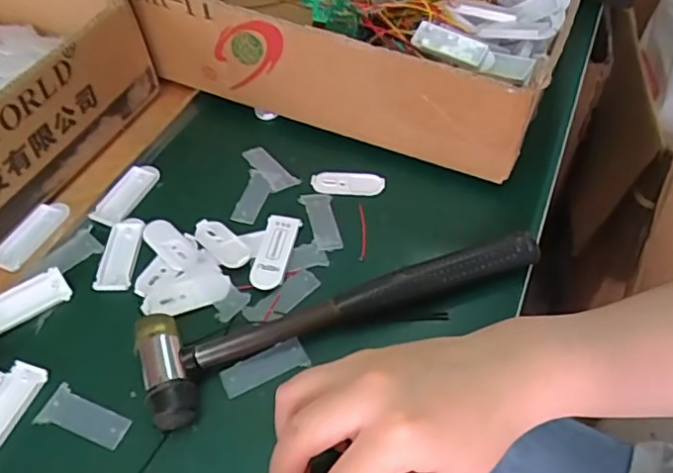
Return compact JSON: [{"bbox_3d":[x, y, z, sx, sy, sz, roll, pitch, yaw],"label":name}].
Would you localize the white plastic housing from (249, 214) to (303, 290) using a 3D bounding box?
[{"bbox_3d":[-0.039,0.008,0.351,0.021,0.004,0.055,7,51,9],"label":"white plastic housing"}]

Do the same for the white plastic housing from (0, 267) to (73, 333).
[{"bbox_3d":[-0.188,0.039,0.329,0.057,0.007,0.020,-35,57,-23],"label":"white plastic housing"}]

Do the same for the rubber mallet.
[{"bbox_3d":[0.006,0.038,0.328,0.235,0.038,0.065,-20,54,-17],"label":"rubber mallet"}]

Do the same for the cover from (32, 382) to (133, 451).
[{"bbox_3d":[-0.131,0.095,0.294,0.047,0.004,0.021,17,54,16],"label":"cover"}]

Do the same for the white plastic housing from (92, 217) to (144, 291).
[{"bbox_3d":[-0.138,0.011,0.358,0.023,0.006,0.055,-3,51,1],"label":"white plastic housing"}]

